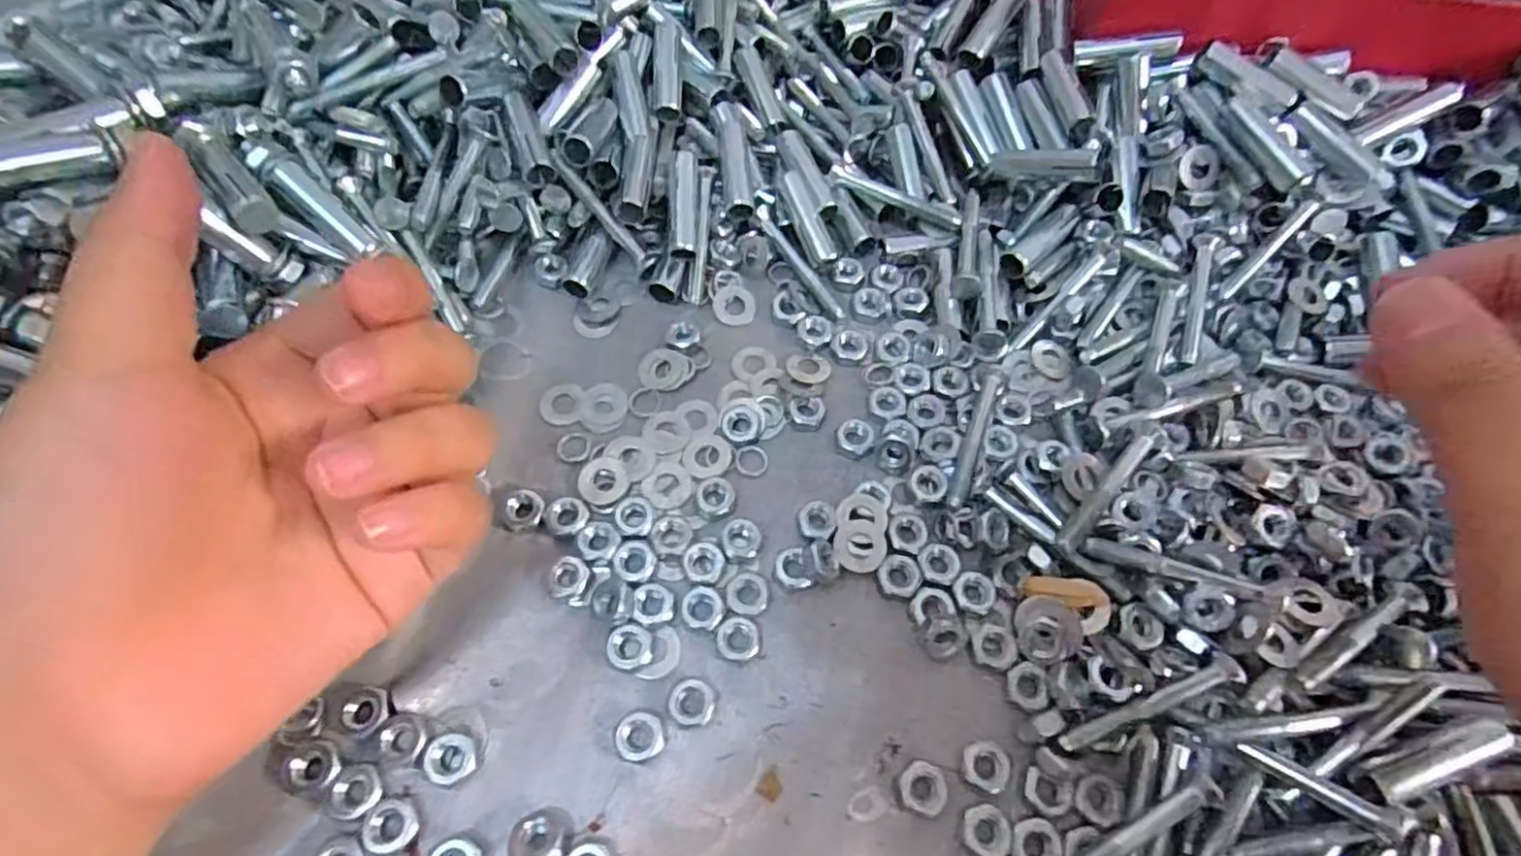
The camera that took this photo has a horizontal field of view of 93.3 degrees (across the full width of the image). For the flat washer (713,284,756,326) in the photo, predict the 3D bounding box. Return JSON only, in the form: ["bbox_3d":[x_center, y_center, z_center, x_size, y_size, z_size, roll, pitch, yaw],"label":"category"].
[{"bbox_3d":[-0.010,-0.047,0.276,0.016,0.004,0.017,-1,61,-5],"label":"flat washer"}]

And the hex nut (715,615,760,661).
[{"bbox_3d":[-0.006,0.063,0.215,0.013,0.004,0.012,10,61,2],"label":"hex nut"}]

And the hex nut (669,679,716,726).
[{"bbox_3d":[-0.019,0.078,0.205,0.012,0.007,0.012,9,61,1],"label":"hex nut"}]

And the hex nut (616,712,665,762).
[{"bbox_3d":[-0.033,0.086,0.200,0.012,0.006,0.013,-12,63,-10],"label":"hex nut"}]

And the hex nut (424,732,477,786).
[{"bbox_3d":[-0.084,0.089,0.194,0.012,0.007,0.013,-34,68,-20],"label":"hex nut"}]

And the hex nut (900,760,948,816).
[{"bbox_3d":[0.045,0.098,0.197,0.012,0.004,0.012,17,61,5],"label":"hex nut"}]

